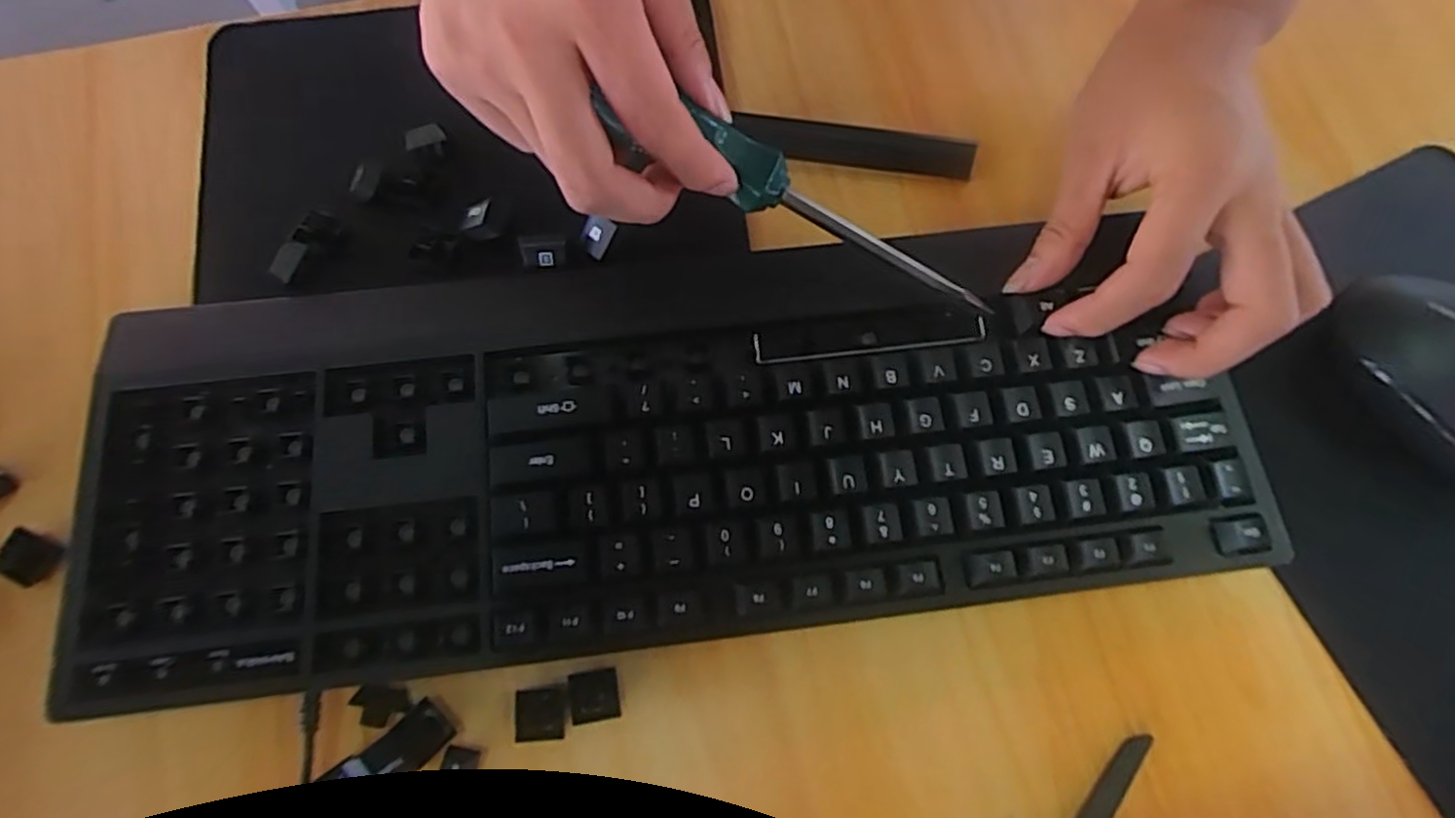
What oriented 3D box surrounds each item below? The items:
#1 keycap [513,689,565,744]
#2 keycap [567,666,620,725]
[{"bbox_3d":[-0.069,0.112,0.259,0.017,0.004,0.017,-4,74,-2],"label":"keycap"},{"bbox_3d":[-0.049,0.105,0.261,0.018,0.004,0.017,-9,74,-3],"label":"keycap"}]

